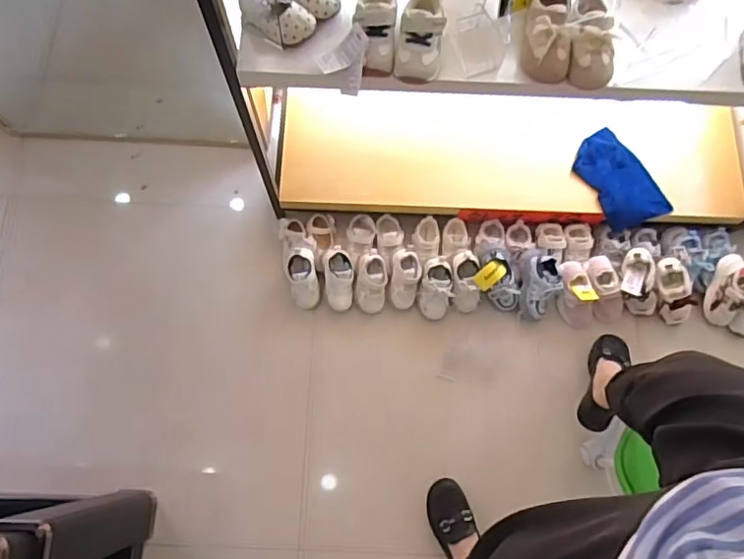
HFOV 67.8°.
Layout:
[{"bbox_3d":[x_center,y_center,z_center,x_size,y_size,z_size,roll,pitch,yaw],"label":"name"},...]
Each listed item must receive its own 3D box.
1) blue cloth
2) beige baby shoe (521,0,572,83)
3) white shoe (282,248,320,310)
[{"bbox_3d":[0.599,-0.239,1.345,0.159,0.080,0.248,-31,77,-10],"label":"blue cloth"},{"bbox_3d":[0.271,-0.381,0.825,0.073,0.077,0.142,12,74,2],"label":"beige baby shoe"},{"bbox_3d":[-0.162,-0.004,1.304,0.074,0.083,0.129,-15,75,-6],"label":"white shoe"}]

